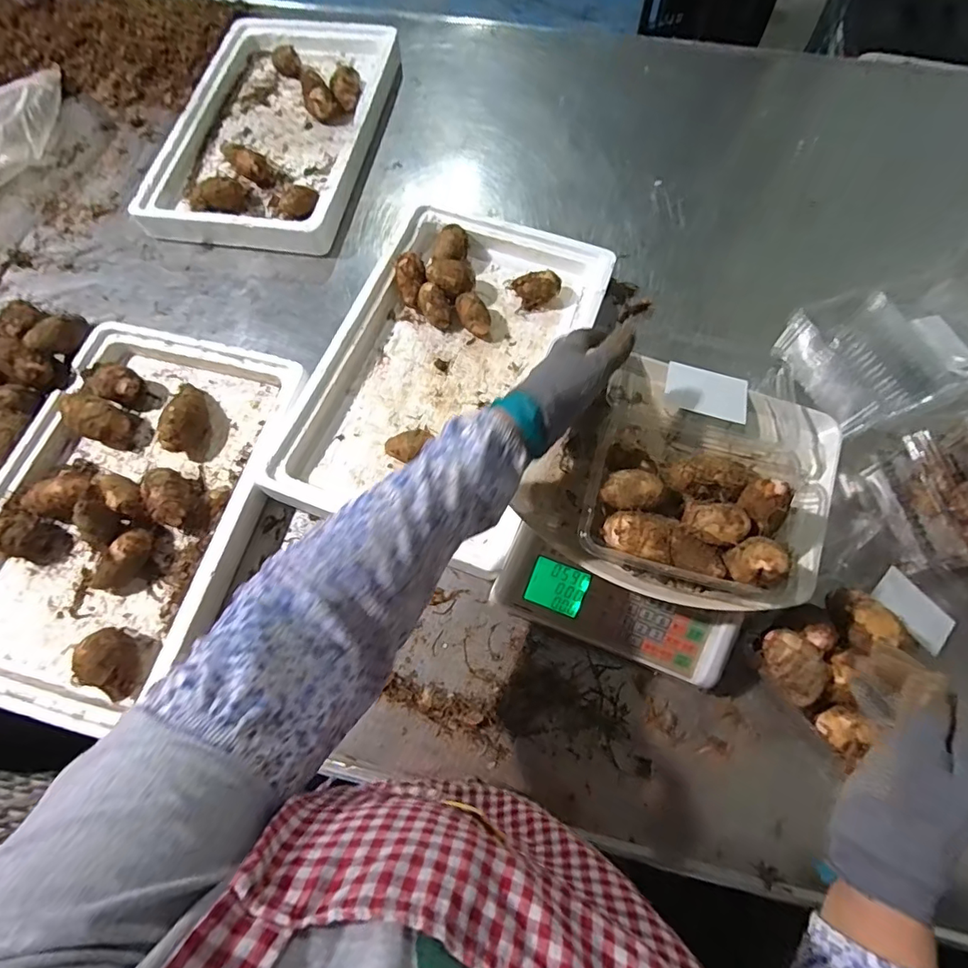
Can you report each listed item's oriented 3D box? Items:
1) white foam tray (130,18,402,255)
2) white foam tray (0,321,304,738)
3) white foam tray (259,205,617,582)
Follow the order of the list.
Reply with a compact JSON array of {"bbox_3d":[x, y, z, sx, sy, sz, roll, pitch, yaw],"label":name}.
[{"bbox_3d":[-0.336,-0.590,0.819,0.312,0.051,0.502,8,70,4],"label":"white foam tray"},{"bbox_3d":[-0.415,0.022,0.580,0.313,0.060,0.436,11,70,5],"label":"white foam tray"},{"bbox_3d":[-0.038,-0.148,0.635,0.290,0.059,0.464,20,71,8],"label":"white foam tray"}]

